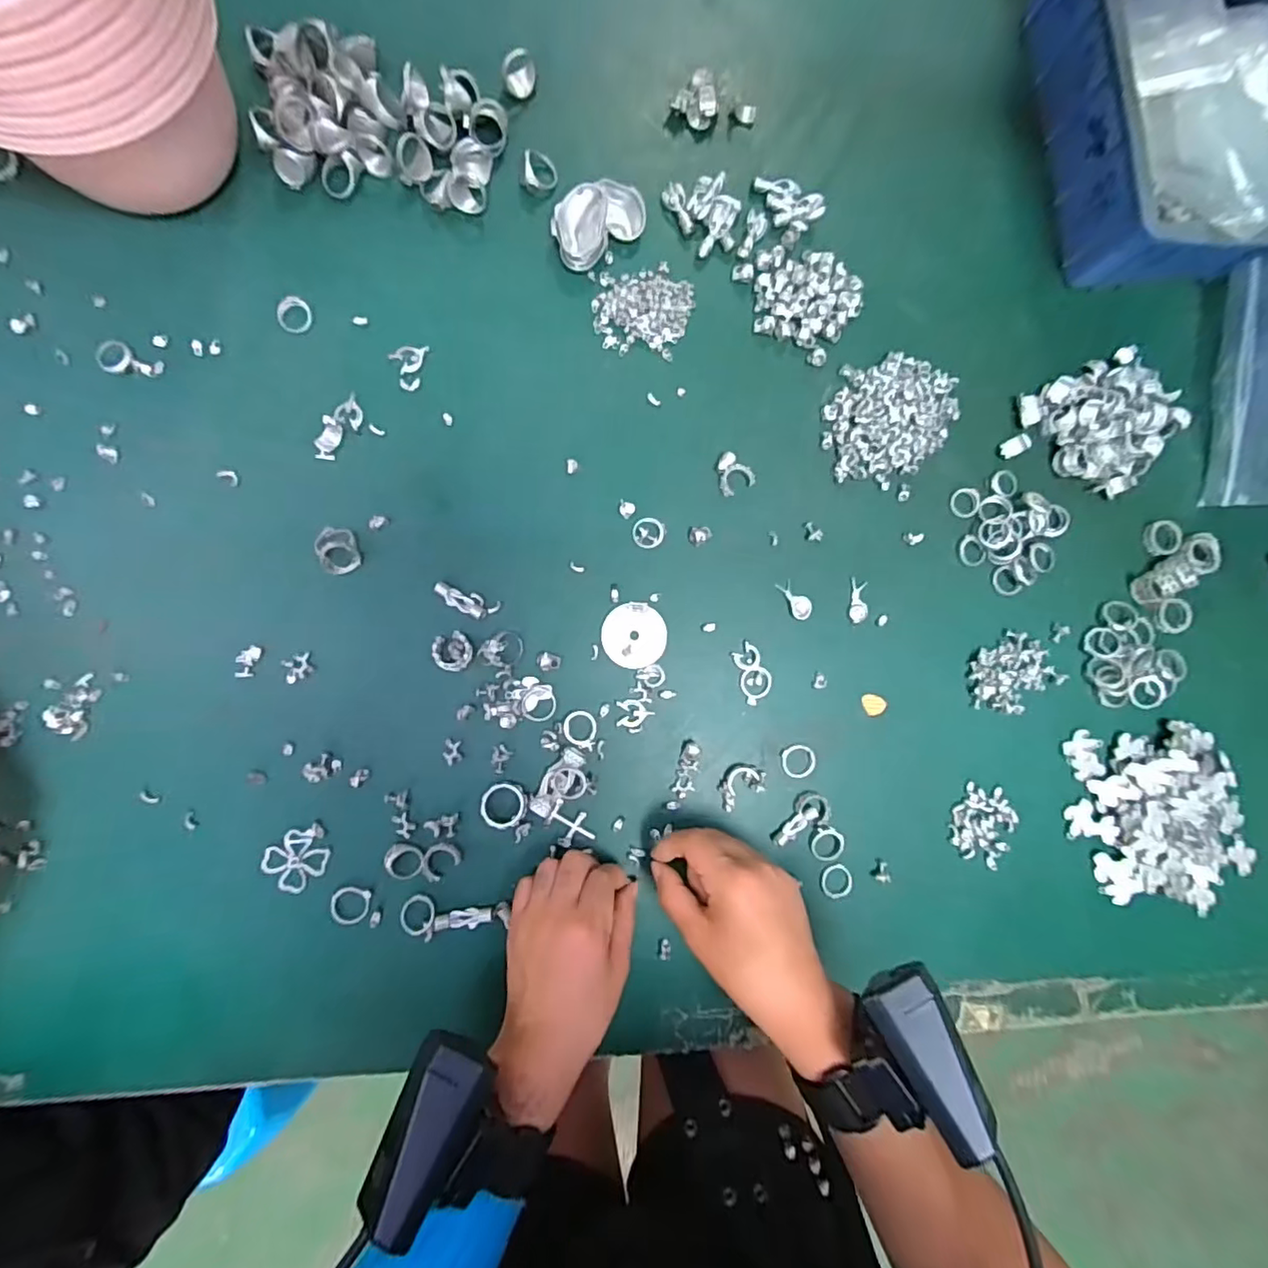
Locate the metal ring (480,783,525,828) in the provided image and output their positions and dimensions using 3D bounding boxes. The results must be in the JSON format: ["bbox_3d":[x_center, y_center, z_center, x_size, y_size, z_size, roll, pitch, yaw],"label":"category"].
[{"bbox_3d":[-0.082,0.107,0.367,0.027,0.007,0.027,3,73,-8],"label":"metal ring"}]

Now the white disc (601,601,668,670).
[{"bbox_3d":[0.001,0.001,0.388,0.042,0.004,0.043,3,87,-7],"label":"white disc"}]

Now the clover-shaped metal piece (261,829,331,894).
[{"bbox_3d":[-0.206,0.138,0.359,0.034,0.004,0.033,0,87,-7],"label":"clover-shaped metal piece"}]

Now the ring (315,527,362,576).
[{"bbox_3d":[-0.184,-0.053,0.364,0.024,0.017,0.029,-21,90,-8],"label":"ring"}]

